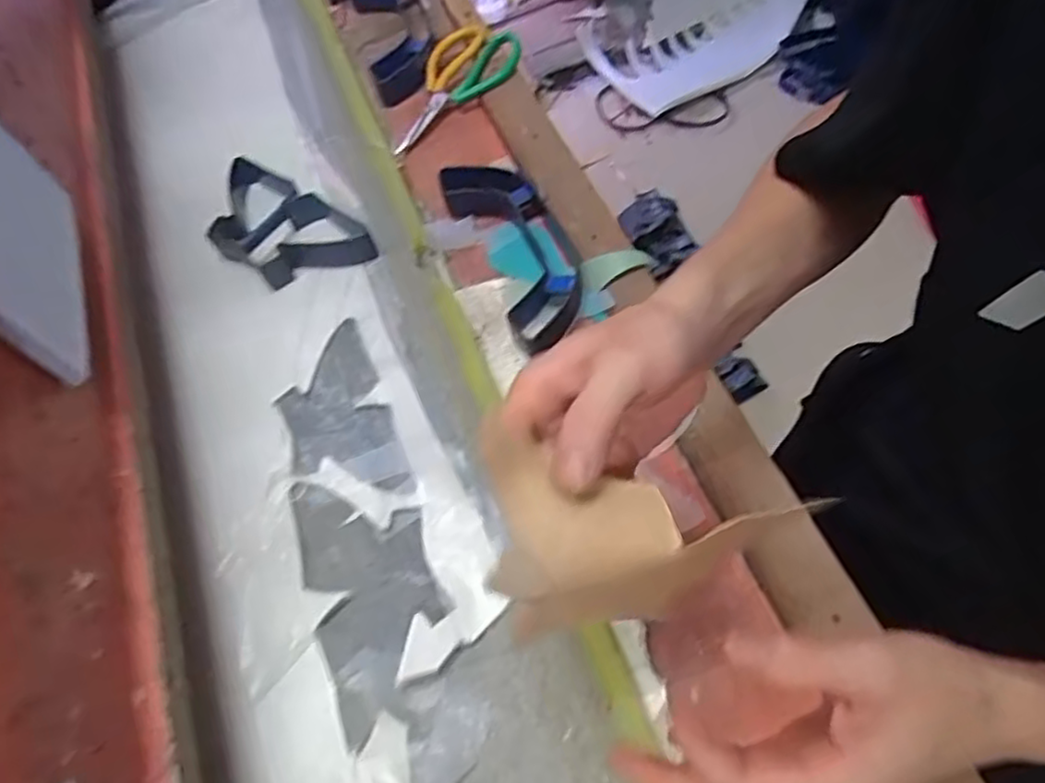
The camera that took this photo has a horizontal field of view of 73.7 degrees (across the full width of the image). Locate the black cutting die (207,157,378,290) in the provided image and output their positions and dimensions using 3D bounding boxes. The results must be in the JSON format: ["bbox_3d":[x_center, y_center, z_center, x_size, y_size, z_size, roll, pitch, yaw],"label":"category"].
[{"bbox_3d":[-0.241,-0.158,0.681,0.197,0.038,0.102,34,69,23],"label":"black cutting die"}]

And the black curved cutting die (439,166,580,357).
[{"bbox_3d":[-0.003,-0.135,0.652,0.085,0.031,0.229,-23,60,-6],"label":"black curved cutting die"}]

